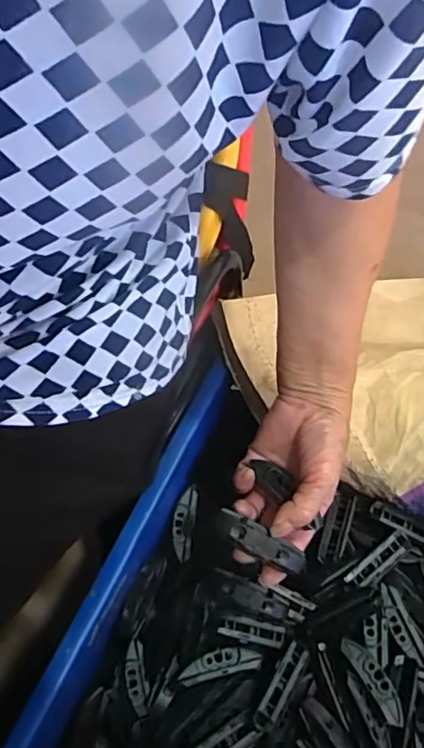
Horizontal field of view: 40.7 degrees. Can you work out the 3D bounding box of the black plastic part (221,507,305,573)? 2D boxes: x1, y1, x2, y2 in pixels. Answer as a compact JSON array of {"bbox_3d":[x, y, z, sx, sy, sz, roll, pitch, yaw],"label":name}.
[{"bbox_3d":[0.036,0.122,0.415,0.069,0.010,0.021,29,62,9],"label":"black plastic part"}]

